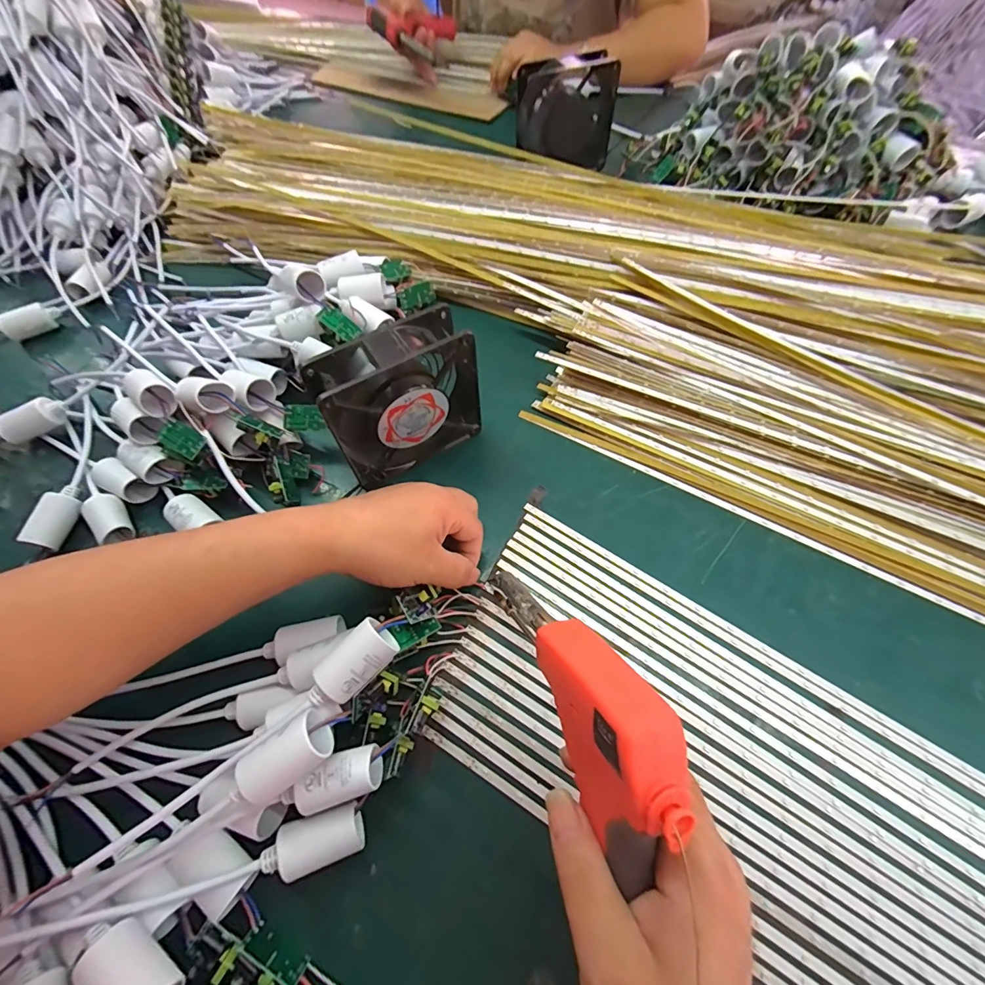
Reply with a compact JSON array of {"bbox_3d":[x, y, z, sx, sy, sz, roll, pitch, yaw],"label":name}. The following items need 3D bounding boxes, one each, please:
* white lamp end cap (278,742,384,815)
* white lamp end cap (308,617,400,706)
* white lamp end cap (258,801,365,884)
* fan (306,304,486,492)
[{"bbox_3d":[-0.089,0.161,0.256,0.050,0.019,0.023,-15,62,-6],"label":"white lamp end cap"},{"bbox_3d":[-0.081,0.101,0.262,0.026,0.023,0.053,39,69,21],"label":"white lamp end cap"},{"bbox_3d":[-0.101,0.202,0.265,0.054,0.030,0.025,-18,62,-8],"label":"white lamp end cap"},{"bbox_3d":[-0.070,-0.075,0.357,0.122,0.103,0.040,-28,64,-13],"label":"fan"}]

